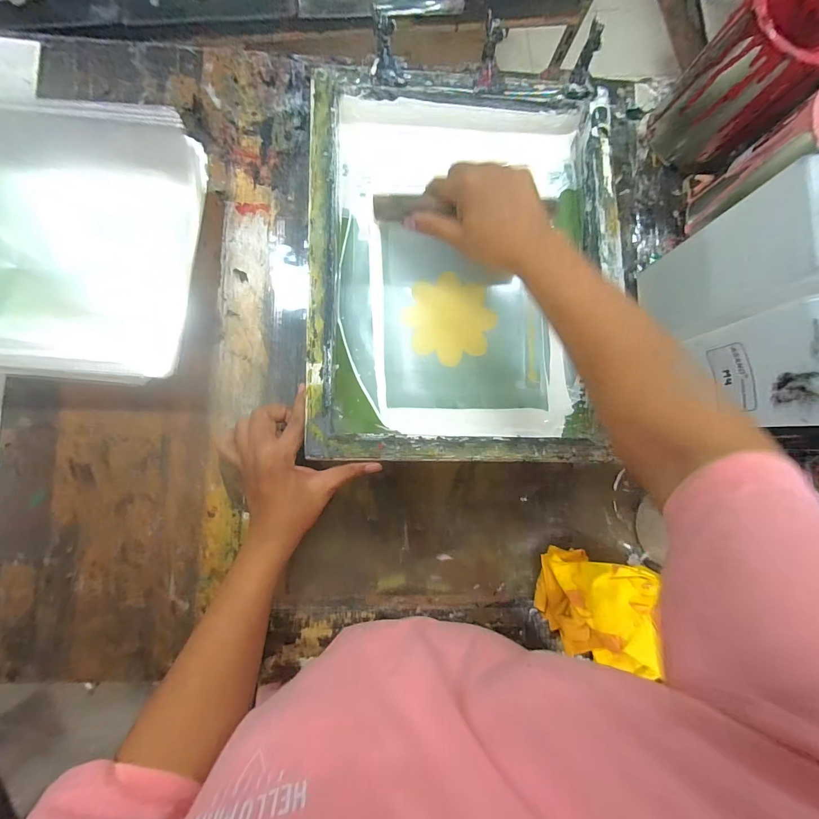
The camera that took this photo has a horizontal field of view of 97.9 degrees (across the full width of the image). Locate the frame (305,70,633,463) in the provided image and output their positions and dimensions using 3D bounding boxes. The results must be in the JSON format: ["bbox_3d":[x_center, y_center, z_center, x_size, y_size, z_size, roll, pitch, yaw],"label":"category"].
[{"bbox_3d":[0.067,-0.160,0.416,0.353,0.052,0.433,1,85,-4],"label":"frame"}]

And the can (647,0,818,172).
[{"bbox_3d":[0.372,-0.367,0.403,0.099,0.147,0.103,-43,89,-6],"label":"can"}]

